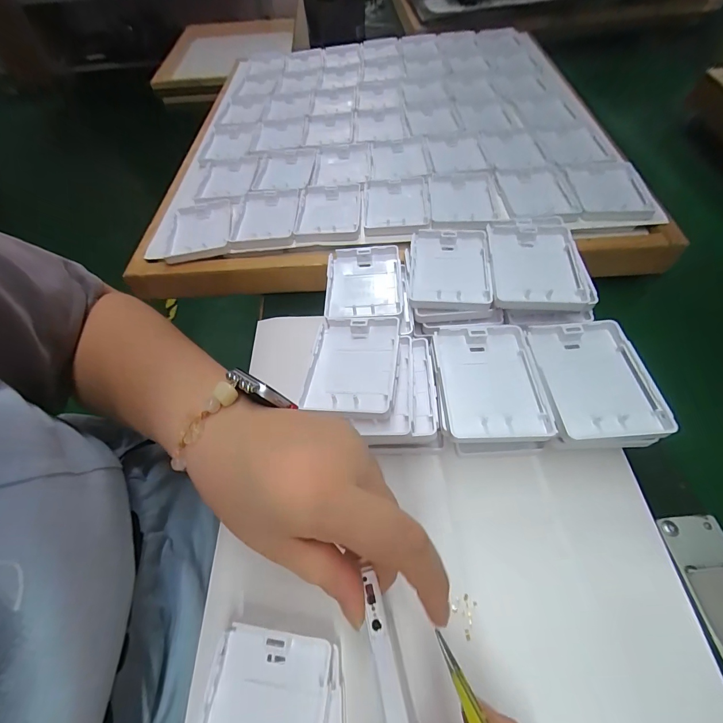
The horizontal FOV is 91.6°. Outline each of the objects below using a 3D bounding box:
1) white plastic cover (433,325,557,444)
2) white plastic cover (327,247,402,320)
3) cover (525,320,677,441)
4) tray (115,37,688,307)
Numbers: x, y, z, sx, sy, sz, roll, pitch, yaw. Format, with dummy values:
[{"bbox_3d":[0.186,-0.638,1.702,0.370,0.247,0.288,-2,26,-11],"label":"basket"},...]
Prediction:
[{"bbox_3d":[0.087,0.013,0.243,0.063,0.010,0.089,-3,57,2],"label":"white plastic cover"},{"bbox_3d":[0.002,-0.071,0.319,0.066,0.016,0.089,-1,57,2],"label":"white plastic cover"},{"bbox_3d":[0.159,0.011,0.239,0.068,0.011,0.086,-3,57,1],"label":"cover"},{"bbox_3d":[0.025,-0.348,0.506,0.528,0.058,0.561,-1,57,2],"label":"tray"}]

